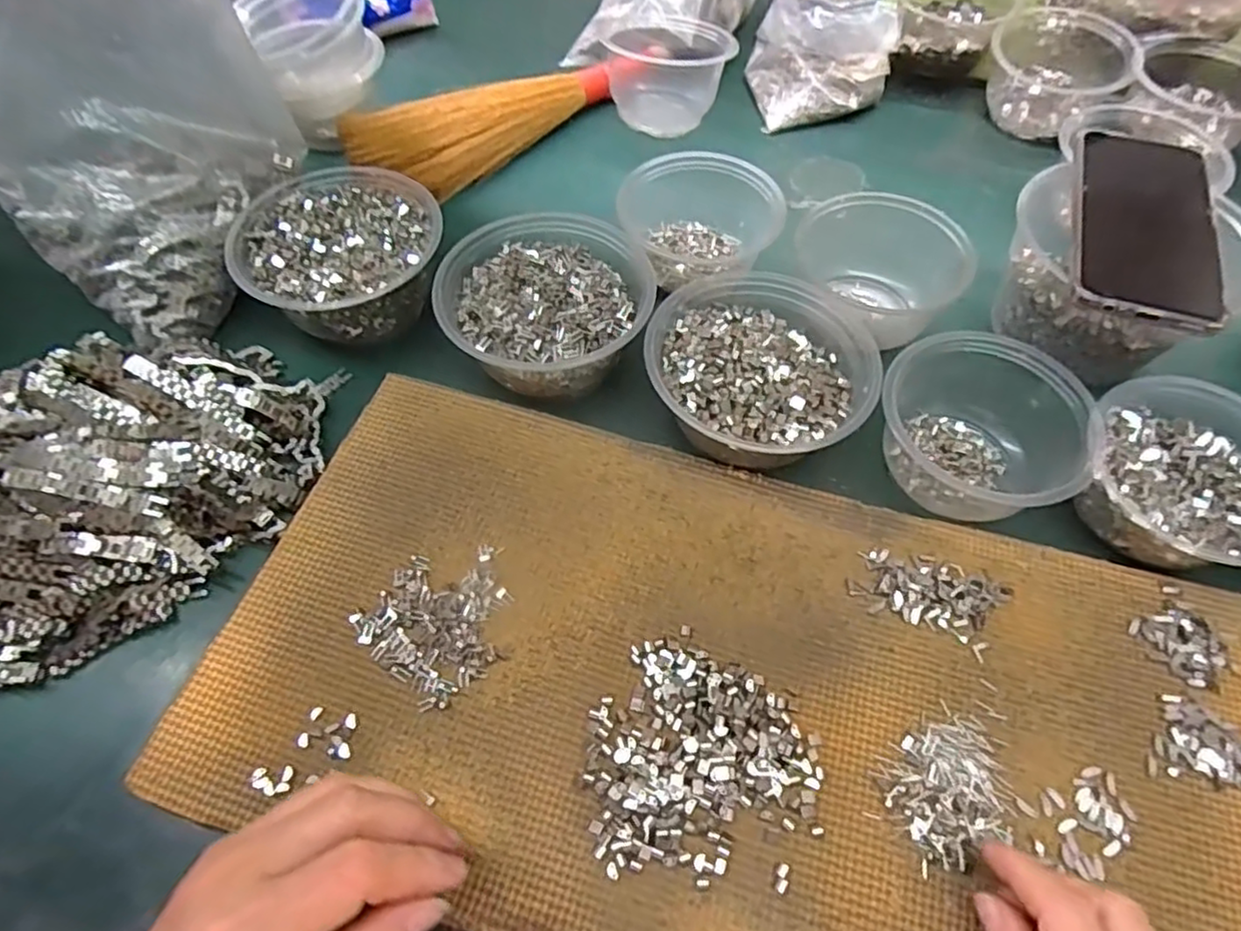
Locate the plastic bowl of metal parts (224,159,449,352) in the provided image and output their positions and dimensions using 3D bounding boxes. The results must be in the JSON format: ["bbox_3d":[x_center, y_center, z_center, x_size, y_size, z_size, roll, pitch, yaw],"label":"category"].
[{"bbox_3d":[-0.190,-0.145,0.479,0.129,0.059,0.136,0,57,0],"label":"plastic bowl of metal parts"}]

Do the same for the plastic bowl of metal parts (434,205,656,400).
[{"bbox_3d":[-0.045,-0.111,0.459,0.129,0.056,0.134,0,57,0],"label":"plastic bowl of metal parts"}]

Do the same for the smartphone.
[{"bbox_3d":[0.313,-0.146,0.412,0.077,0.011,0.159,17,60,9],"label":"smartphone"}]

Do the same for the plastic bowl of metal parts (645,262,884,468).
[{"bbox_3d":[0.084,-0.059,0.430,0.129,0.053,0.134,0,57,0],"label":"plastic bowl of metal parts"}]

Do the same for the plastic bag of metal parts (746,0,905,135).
[{"bbox_3d":[0.180,-0.362,0.617,0.125,0.072,0.113,12,58,7],"label":"plastic bag of metal parts"}]

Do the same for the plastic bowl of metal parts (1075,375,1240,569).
[{"bbox_3d":[0.313,0.008,0.385,0.106,0.054,0.112,0,57,0],"label":"plastic bowl of metal parts"}]

